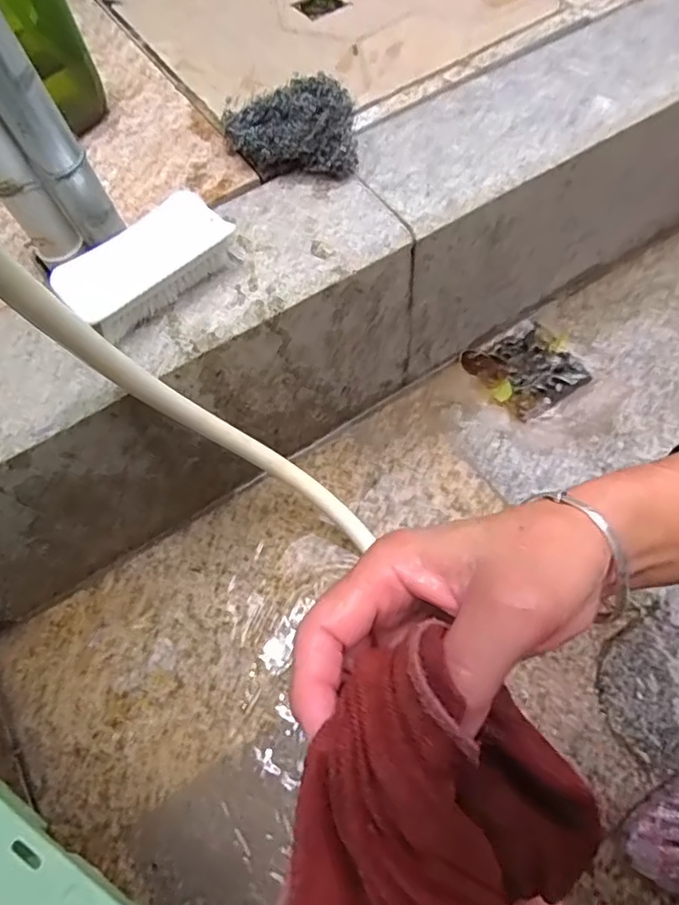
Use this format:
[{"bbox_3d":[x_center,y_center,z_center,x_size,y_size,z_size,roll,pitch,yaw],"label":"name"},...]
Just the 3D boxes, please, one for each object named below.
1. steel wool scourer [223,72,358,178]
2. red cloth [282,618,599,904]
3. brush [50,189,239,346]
[{"bbox_3d":[-0.038,-0.252,0.451,0.100,0.044,0.061,1,64,4],"label":"steel wool scourer"},{"bbox_3d":[0.039,0.121,0.189,0.099,0.076,0.104,8,65,7],"label":"red cloth"},{"bbox_3d":[-0.132,-0.129,0.403,0.119,0.035,0.053,-39,68,-15],"label":"brush"}]

